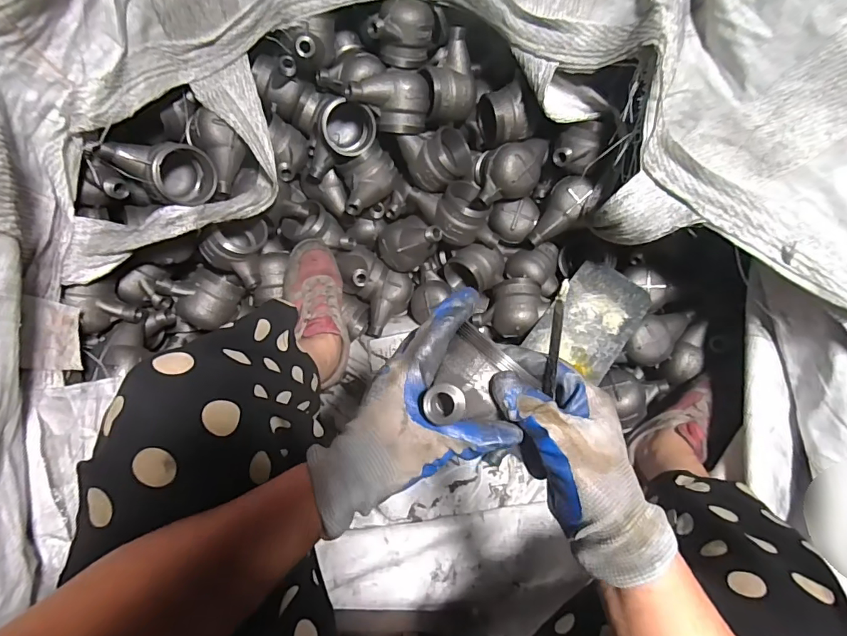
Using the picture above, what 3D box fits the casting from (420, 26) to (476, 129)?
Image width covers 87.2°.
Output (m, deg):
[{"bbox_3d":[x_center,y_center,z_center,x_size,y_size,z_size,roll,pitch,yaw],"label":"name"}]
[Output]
[{"bbox_3d":[0.033,-0.363,0.679,0.081,0.076,0.122,-14,108,-17],"label":"casting"}]

